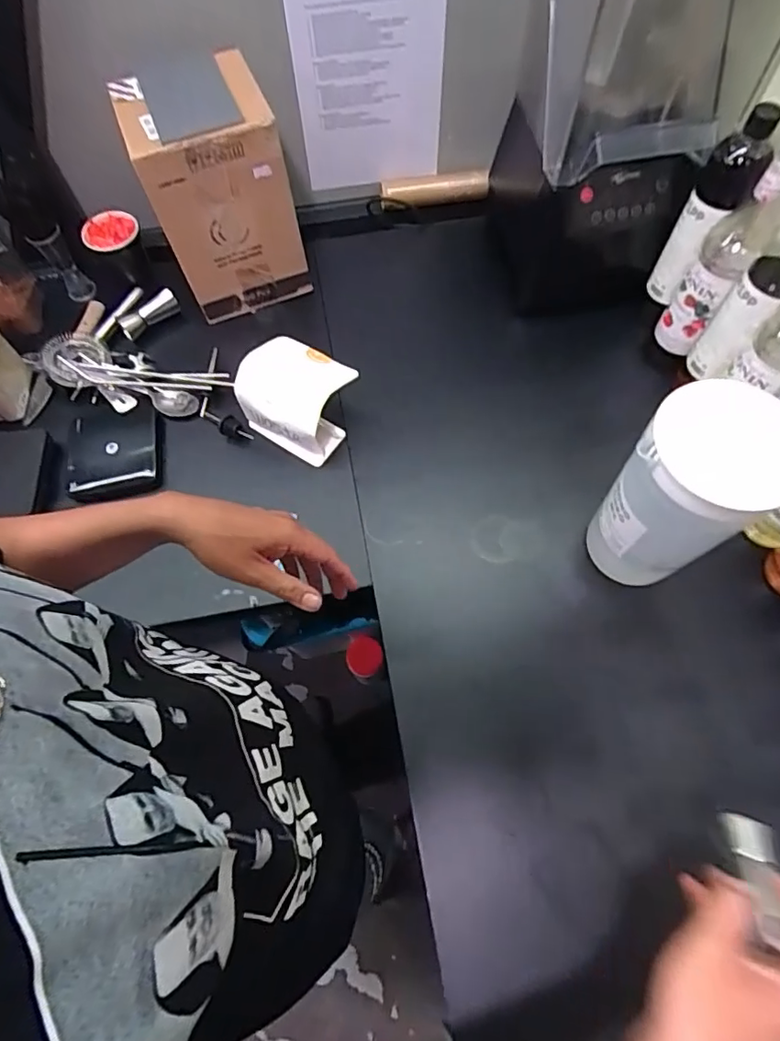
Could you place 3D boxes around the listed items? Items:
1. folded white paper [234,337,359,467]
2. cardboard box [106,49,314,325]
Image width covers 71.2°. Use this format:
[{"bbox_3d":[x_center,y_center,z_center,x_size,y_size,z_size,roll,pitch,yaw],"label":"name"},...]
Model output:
[{"bbox_3d":[-0.124,-0.169,0.728,0.135,0.096,0.114,31,71,15],"label":"folded white paper"},{"bbox_3d":[-0.228,-0.441,0.757,0.170,0.257,0.151,-18,67,-5],"label":"cardboard box"}]

